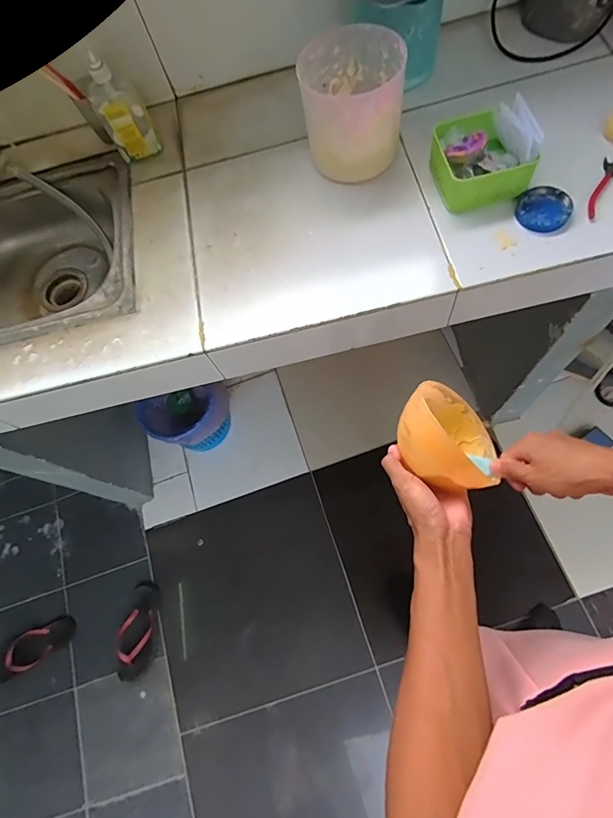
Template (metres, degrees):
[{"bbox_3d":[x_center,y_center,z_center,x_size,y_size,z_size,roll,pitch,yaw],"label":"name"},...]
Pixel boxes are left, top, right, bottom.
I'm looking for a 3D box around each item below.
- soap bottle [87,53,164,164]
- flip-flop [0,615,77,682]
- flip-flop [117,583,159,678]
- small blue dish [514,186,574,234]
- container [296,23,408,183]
[{"bbox_3d":[-0.338,-0.541,0.783,0.085,0.154,0.069,-29,69,-2],"label":"soap bottle"},{"bbox_3d":[-0.877,0.758,1.372,0.282,0.033,0.107,-34,69,-4],"label":"flip-flop"},{"bbox_3d":[-0.528,0.689,1.351,0.107,0.039,0.269,-5,70,7],"label":"flip-flop"},{"bbox_3d":[0.370,-0.313,0.676,0.080,0.020,0.080,-3,70,8],"label":"small blue dish"},{"bbox_3d":[0.077,-0.488,0.717,0.155,0.153,0.175,-1,71,8],"label":"container"}]

